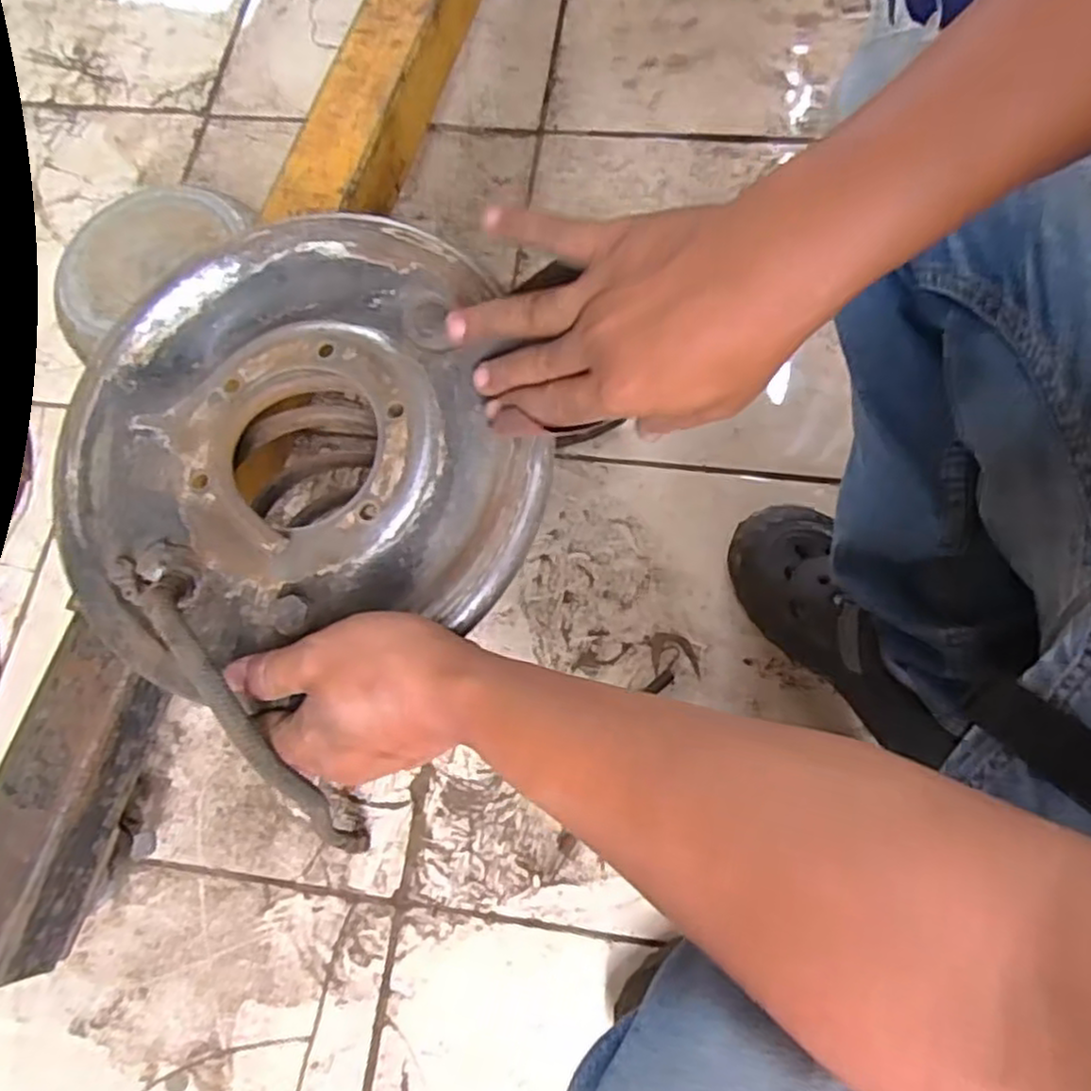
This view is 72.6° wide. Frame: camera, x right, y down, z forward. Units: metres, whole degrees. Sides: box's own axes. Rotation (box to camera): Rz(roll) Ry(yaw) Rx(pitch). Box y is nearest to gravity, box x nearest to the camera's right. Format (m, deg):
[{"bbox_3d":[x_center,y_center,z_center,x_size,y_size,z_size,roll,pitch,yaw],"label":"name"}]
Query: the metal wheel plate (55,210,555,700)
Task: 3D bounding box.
[{"bbox_3d":[-0.137,-0.058,0.386,0.242,0.054,0.239,-1,72,2],"label":"metal wheel plate"}]

